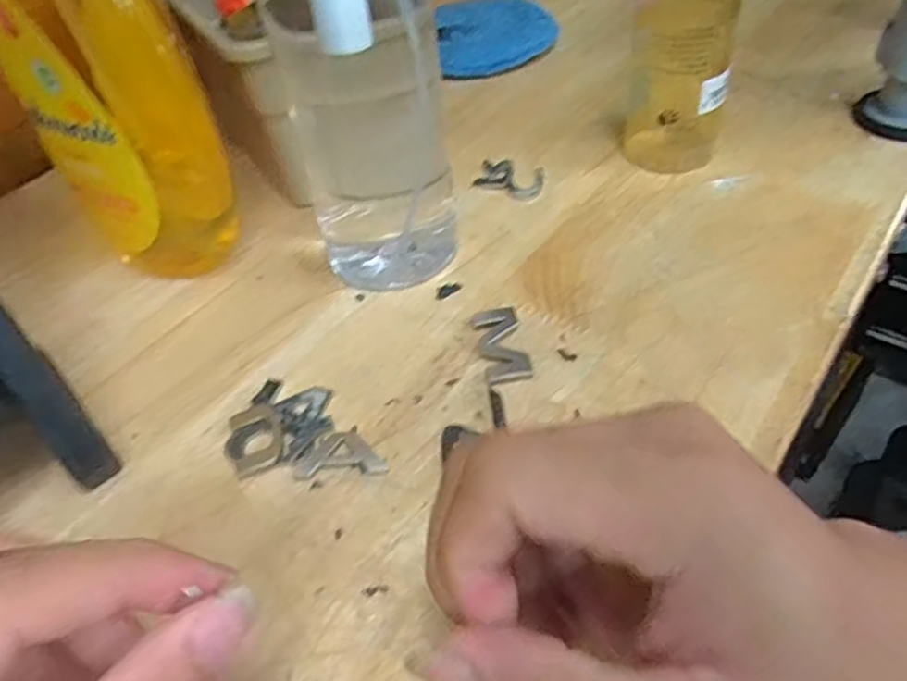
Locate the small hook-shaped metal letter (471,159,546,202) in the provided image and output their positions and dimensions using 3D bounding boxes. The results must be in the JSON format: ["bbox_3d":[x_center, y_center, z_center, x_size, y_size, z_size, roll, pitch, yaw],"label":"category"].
[{"bbox_3d":[0.032,-0.091,0.398,0.042,0.004,0.030,21,52,24],"label":"small hook-shaped metal letter"}]

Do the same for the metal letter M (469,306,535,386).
[{"bbox_3d":[0.021,0.000,0.308,0.020,0.004,0.045,-10,46,-3],"label":"metal letter M"}]

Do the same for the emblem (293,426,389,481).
[{"bbox_3d":[-0.043,0.042,0.275,0.035,0.004,0.022,-5,46,2],"label":"emblem"}]

